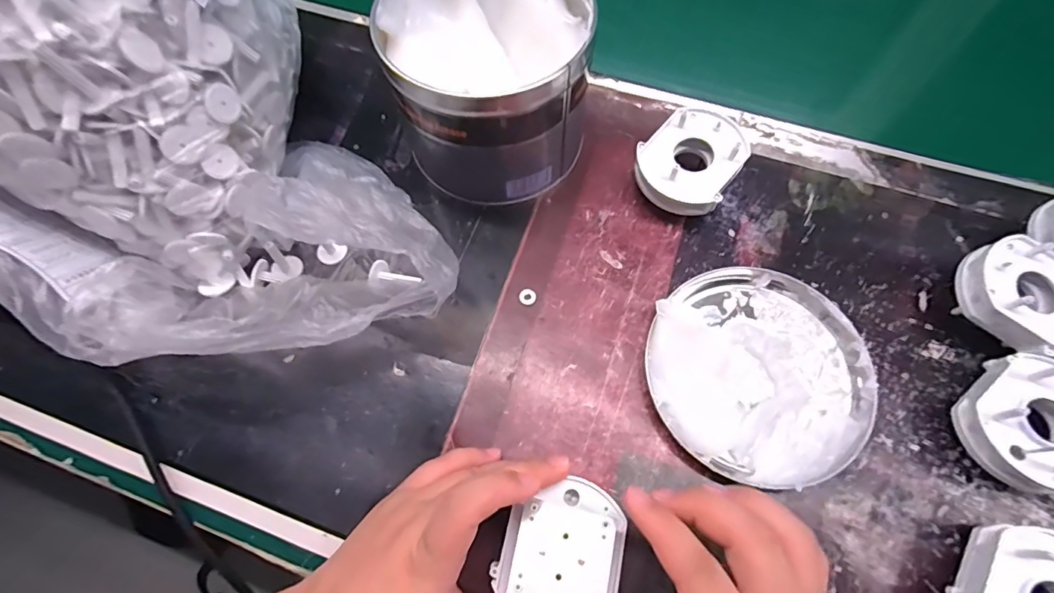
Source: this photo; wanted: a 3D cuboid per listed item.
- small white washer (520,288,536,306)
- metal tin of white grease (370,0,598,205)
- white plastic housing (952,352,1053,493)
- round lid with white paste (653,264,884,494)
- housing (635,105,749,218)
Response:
[{"bbox_3d":[0.000,0.000,0.313,0.010,0.004,0.011,0,68,1],"label":"small white washer"},{"bbox_3d":[-0.024,-0.141,0.318,0.125,0.101,0.125,0,68,1],"label":"metal tin of white grease"},{"bbox_3d":[0.274,0.070,0.263,0.064,0.037,0.065,39,73,15],"label":"white plastic housing"},{"bbox_3d":[0.137,0.042,0.284,0.125,0.024,0.126,0,68,1],"label":"round lid with white paste"},{"bbox_3d":[0.109,-0.088,0.329,0.060,0.039,0.070,33,72,13],"label":"housing"}]

